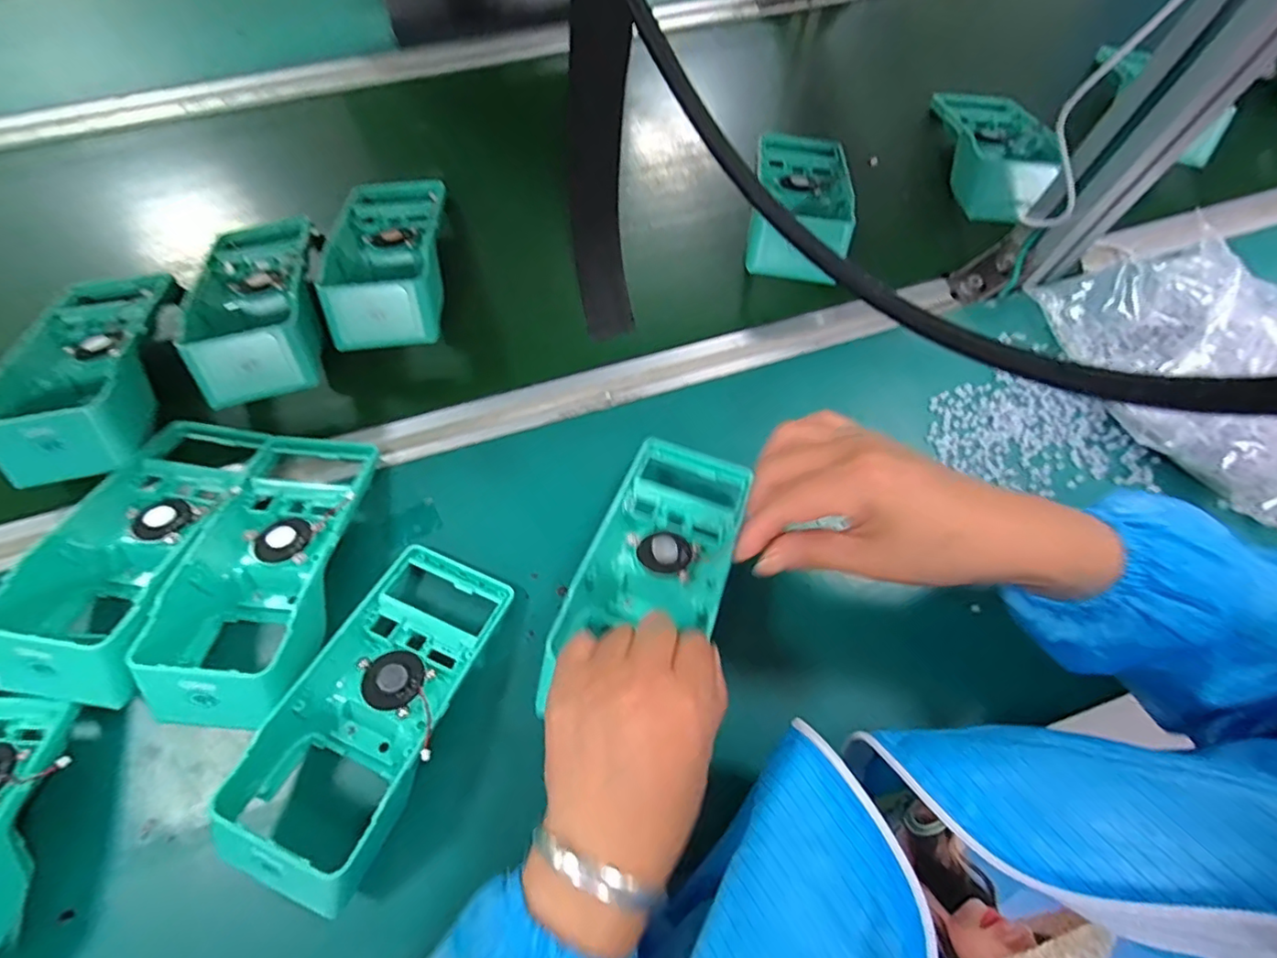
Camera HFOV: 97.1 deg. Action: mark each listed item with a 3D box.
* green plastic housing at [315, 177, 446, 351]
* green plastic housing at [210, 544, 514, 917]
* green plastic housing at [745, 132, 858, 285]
[{"bbox_3d":[-0.205,-0.187,0.468,0.091,0.057,0.198,-8,67,-5],"label":"green plastic housing"},{"bbox_3d":[-0.151,0.130,0.326,0.084,0.045,0.185,22,67,8],"label":"green plastic housing"},{"bbox_3d":[0.145,-0.250,0.500,0.083,0.049,0.177,10,66,3],"label":"green plastic housing"}]

